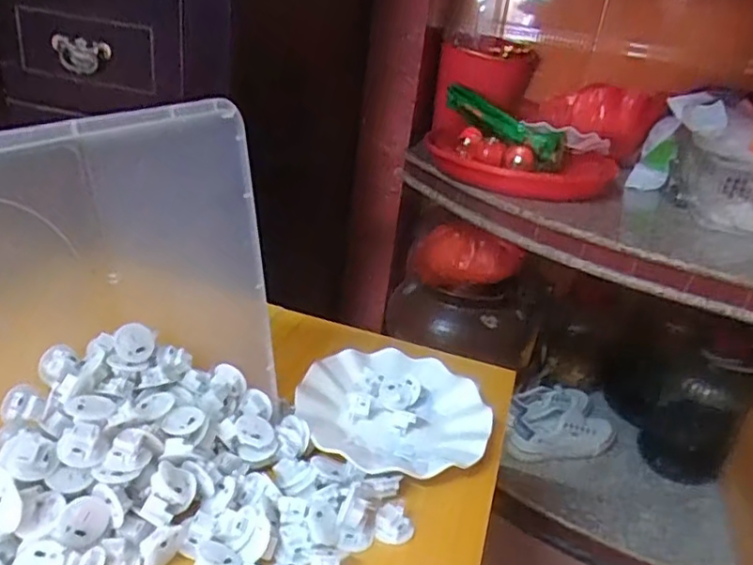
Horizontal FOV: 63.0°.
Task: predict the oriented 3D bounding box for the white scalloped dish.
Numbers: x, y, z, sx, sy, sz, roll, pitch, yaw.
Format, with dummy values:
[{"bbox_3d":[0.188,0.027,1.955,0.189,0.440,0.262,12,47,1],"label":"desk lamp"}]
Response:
[{"bbox_3d":[0.016,0.123,0.589,0.176,0.022,0.174,6,26,-3],"label":"white scalloped dish"}]

